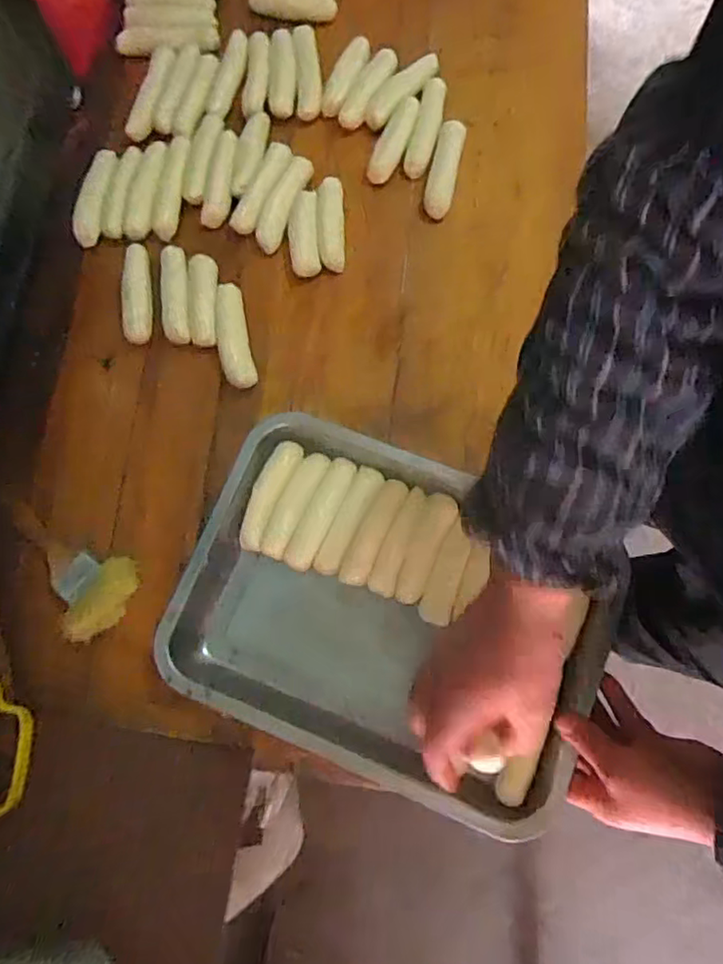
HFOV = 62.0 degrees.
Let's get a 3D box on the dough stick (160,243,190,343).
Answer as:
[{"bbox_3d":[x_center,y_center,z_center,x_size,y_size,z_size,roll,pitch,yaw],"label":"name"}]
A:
[{"bbox_3d":[-0.190,-0.190,0.614,0.030,0.018,0.105,-7,77,-1],"label":"dough stick"}]

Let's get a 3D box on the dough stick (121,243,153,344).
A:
[{"bbox_3d":[-0.227,-0.193,0.611,0.025,0.029,0.106,-8,77,-1],"label":"dough stick"}]

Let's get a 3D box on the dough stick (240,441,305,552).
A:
[{"bbox_3d":[-0.084,0.013,0.553,0.027,0.021,0.103,23,78,6],"label":"dough stick"}]

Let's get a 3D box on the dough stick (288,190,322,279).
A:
[{"bbox_3d":[-0.059,-0.255,0.618,0.032,0.027,0.086,-4,77,0],"label":"dough stick"}]

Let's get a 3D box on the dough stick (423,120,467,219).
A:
[{"bbox_3d":[0.088,-0.330,0.632,0.028,0.020,0.106,13,77,4],"label":"dough stick"}]

